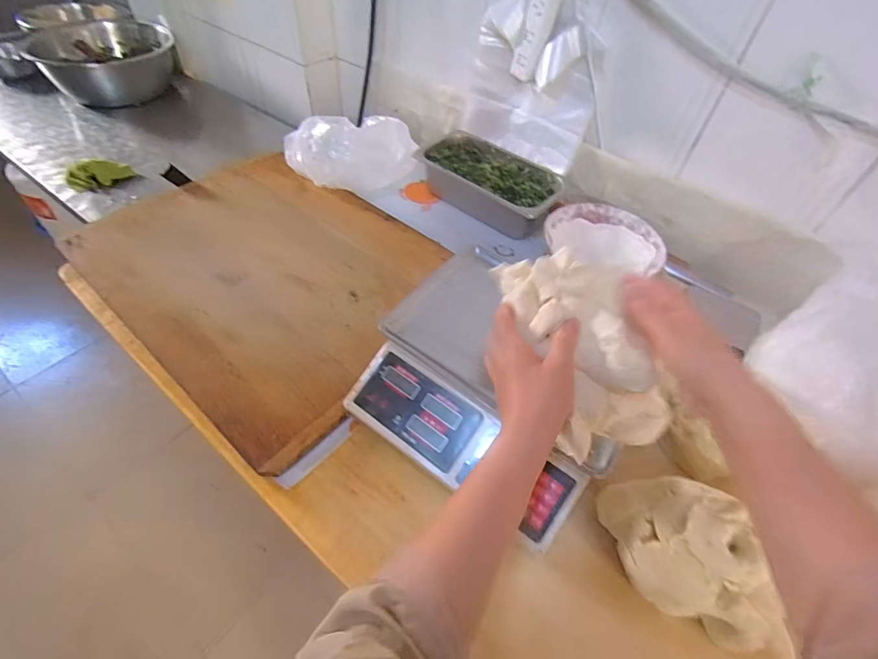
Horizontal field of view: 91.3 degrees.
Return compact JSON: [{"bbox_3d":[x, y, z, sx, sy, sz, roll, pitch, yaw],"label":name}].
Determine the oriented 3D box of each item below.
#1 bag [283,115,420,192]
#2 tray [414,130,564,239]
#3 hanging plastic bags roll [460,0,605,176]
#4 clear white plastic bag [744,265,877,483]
[{"bbox_3d":[-0.181,-0.375,0.900,0.262,0.137,0.116,-16,54,-17],"label":"bag"},{"bbox_3d":[0.110,-0.311,0.923,0.323,0.075,0.185,34,55,21],"label":"tray"},{"bbox_3d":[0.186,-0.516,0.865,0.075,0.329,0.273,-34,61,-28],"label":"hanging plastic bags roll"},{"bbox_3d":[0.603,0.069,0.572,0.213,0.171,0.274,-12,53,-14],"label":"clear white plastic bag"}]

